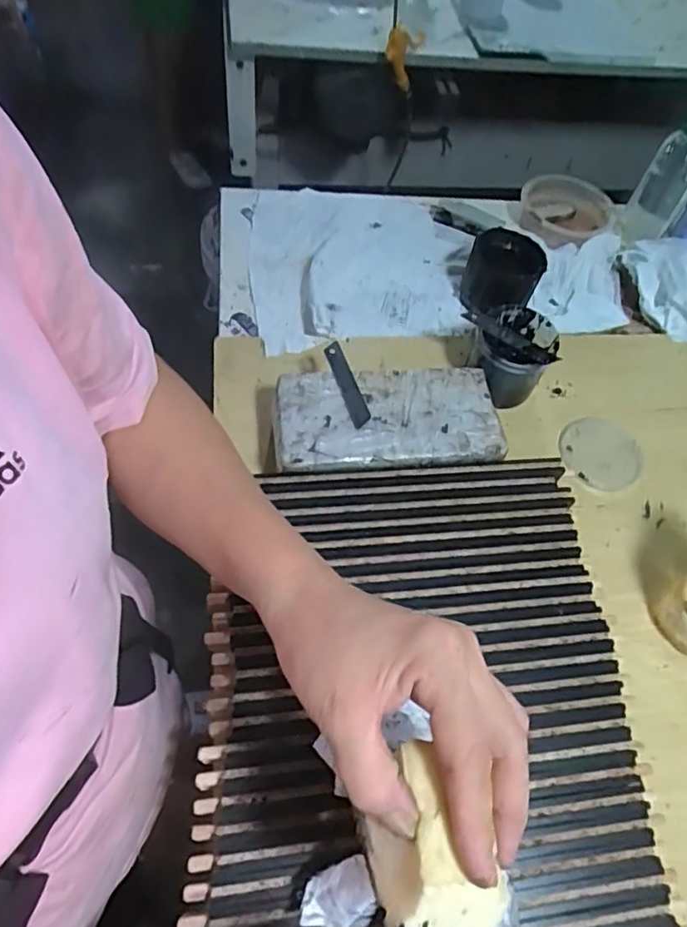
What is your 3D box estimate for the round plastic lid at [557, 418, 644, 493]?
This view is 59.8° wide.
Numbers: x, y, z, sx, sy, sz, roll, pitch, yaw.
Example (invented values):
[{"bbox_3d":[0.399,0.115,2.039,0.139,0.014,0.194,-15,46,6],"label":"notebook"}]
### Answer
[{"bbox_3d":[0.264,-0.011,0.615,0.085,0.013,0.080,3,58,-5],"label":"round plastic lid"}]

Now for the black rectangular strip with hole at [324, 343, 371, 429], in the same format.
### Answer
[{"bbox_3d":[0.003,-0.073,0.549,0.016,0.006,0.091,-17,68,-8],"label":"black rectangular strip with hole"}]

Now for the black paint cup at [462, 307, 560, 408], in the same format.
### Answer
[{"bbox_3d":[0.172,-0.105,0.622,0.082,0.081,0.085,3,58,-5],"label":"black paint cup"}]

